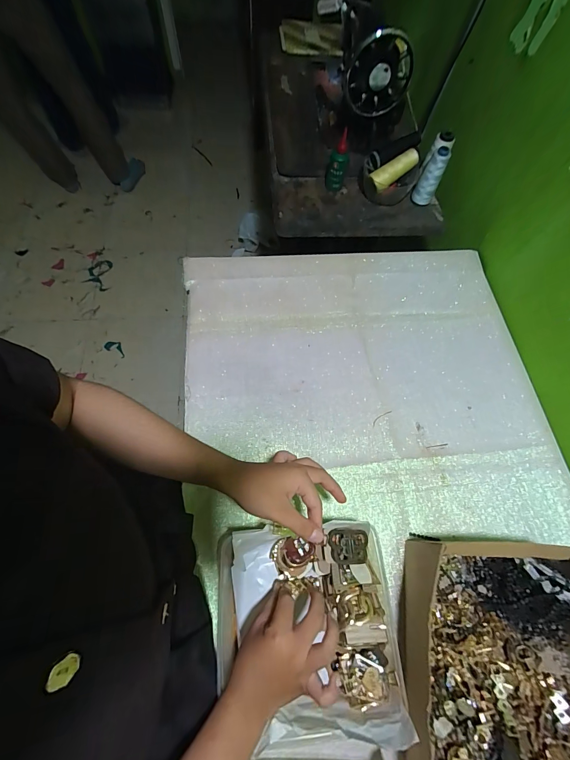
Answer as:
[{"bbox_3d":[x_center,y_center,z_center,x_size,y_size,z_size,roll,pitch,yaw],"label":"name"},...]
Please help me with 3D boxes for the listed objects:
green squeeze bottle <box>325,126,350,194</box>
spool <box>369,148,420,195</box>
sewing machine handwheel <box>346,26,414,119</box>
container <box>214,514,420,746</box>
[{"bbox_3d":[0.116,-0.477,0.701,0.046,0.142,0.037,8,66,2],"label":"green squeeze bottle"},{"bbox_3d":[0.238,-0.451,0.691,0.104,0.033,0.031,-30,69,13],"label":"spool"},{"bbox_3d":[0.188,-0.605,0.643,0.125,0.134,0.043,-2,67,-3],"label":"sewing machine handwheel"},{"bbox_3d":[0.020,0.278,0.380,0.206,0.089,0.192,-2,67,-3],"label":"container"}]

